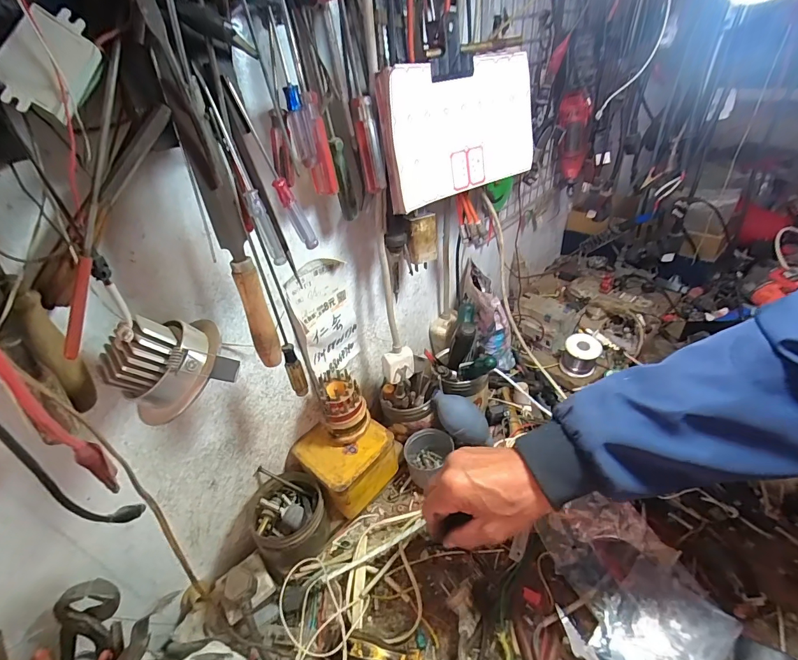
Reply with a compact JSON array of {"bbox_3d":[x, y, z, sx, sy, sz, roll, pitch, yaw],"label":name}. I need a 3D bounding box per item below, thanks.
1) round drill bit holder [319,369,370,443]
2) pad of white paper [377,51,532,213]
[{"bbox_3d":[-0.065,0.094,0.484,0.049,0.080,0.057,-10,37,-4],"label":"round drill bit holder"},{"bbox_3d":[0.071,-0.208,0.403,0.212,0.116,0.018,-30,32,-30],"label":"pad of white paper"}]

